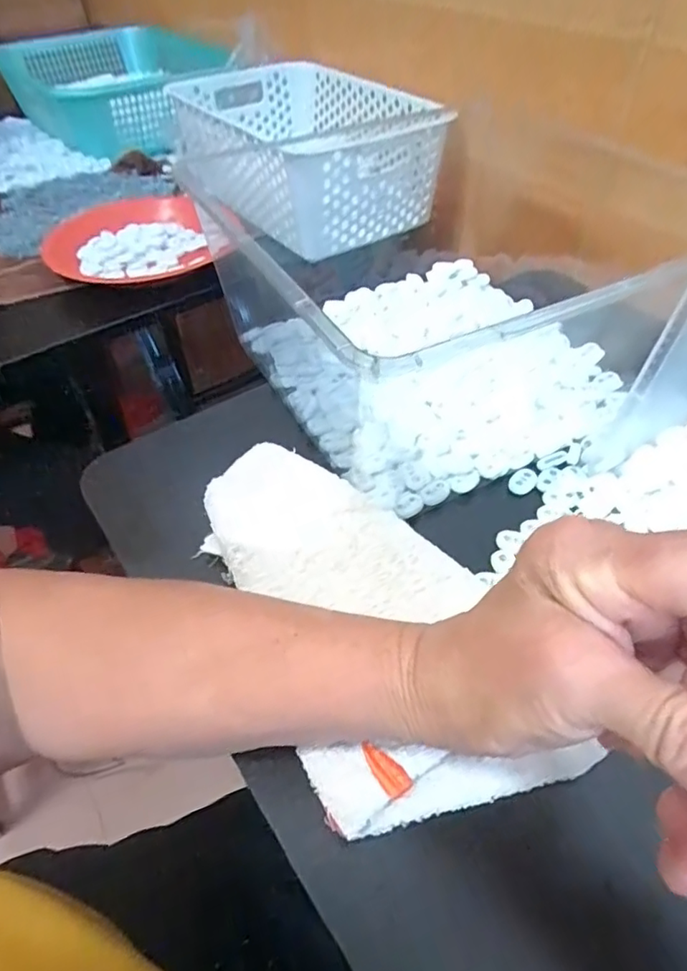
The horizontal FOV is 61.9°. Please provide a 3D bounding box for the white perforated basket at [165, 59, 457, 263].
[{"bbox_3d":[-0.043,-0.395,0.660,0.208,0.099,0.313,-24,51,-19],"label":"white perforated basket"}]

